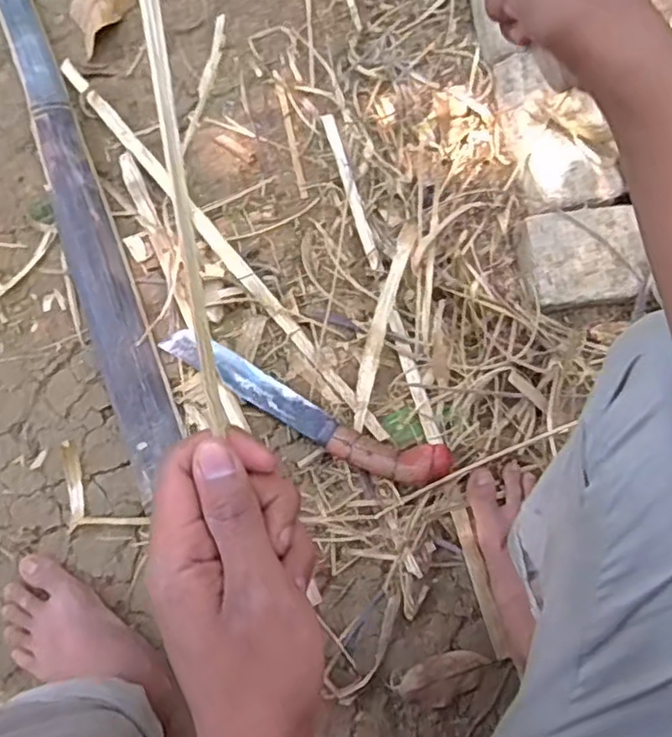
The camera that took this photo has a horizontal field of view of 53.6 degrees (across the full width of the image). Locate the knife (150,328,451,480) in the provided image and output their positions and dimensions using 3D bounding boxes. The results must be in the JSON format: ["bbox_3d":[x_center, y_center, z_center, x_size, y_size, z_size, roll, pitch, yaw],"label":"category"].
[{"bbox_3d":[-0.041,0.045,0.733,0.343,0.028,0.057,25,78,5],"label":"knife"}]

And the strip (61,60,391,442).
[{"bbox_3d":[-0.151,-0.165,0.805,0.024,0.013,0.640,-38,80,-9],"label":"strip"}]

